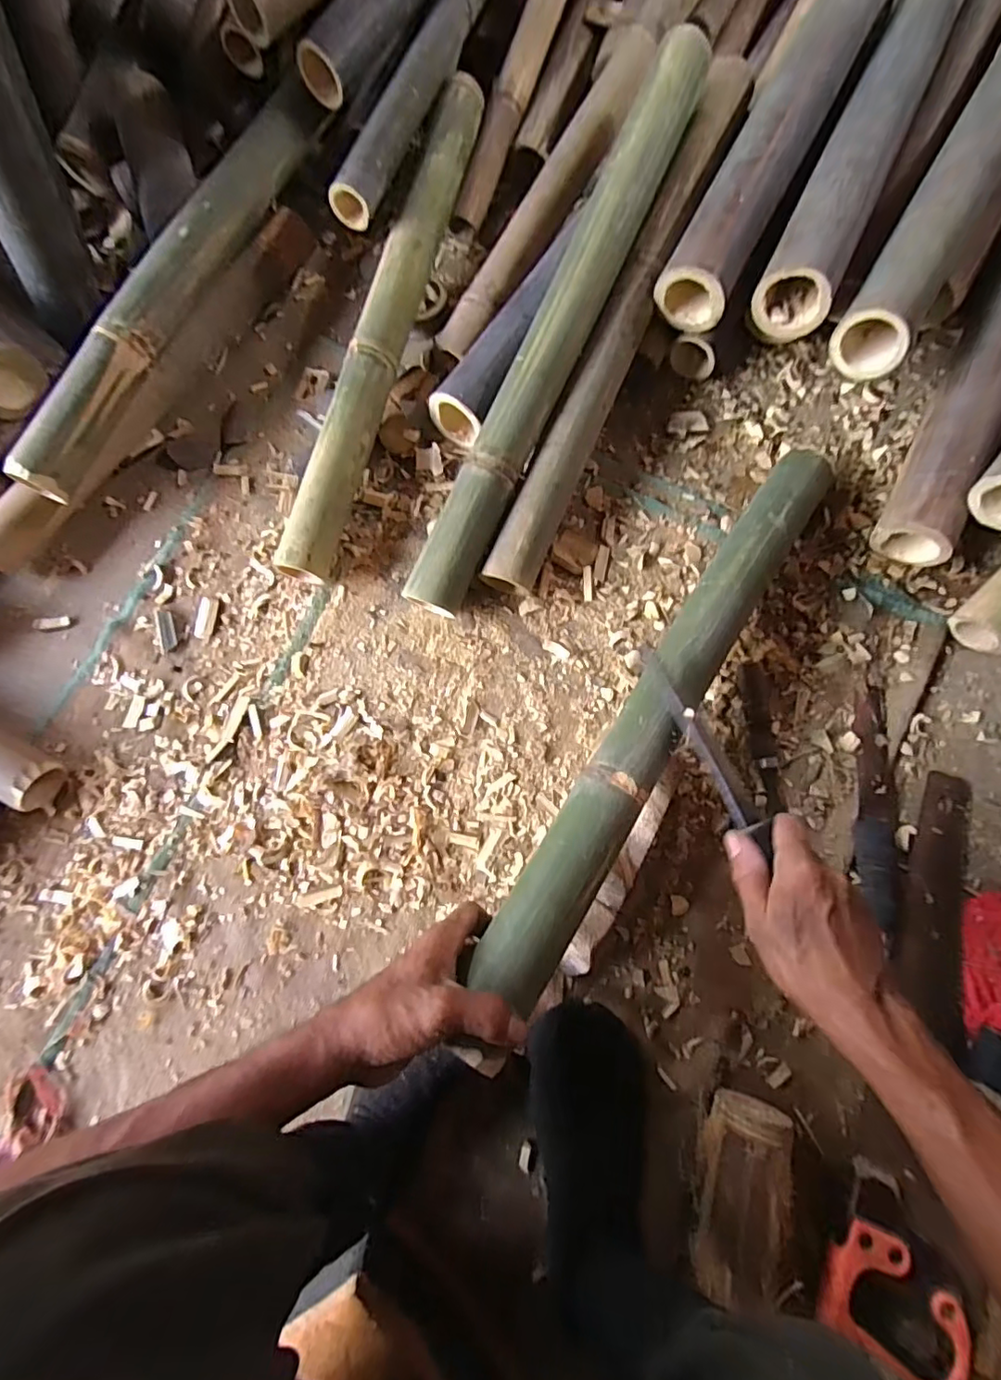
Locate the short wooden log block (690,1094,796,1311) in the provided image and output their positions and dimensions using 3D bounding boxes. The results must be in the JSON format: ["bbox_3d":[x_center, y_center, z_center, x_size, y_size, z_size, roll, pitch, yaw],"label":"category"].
[{"bbox_3d":[0.202,0.418,0.474,0.069,0.059,0.130,14,77,4],"label":"short wooden log block"}]

